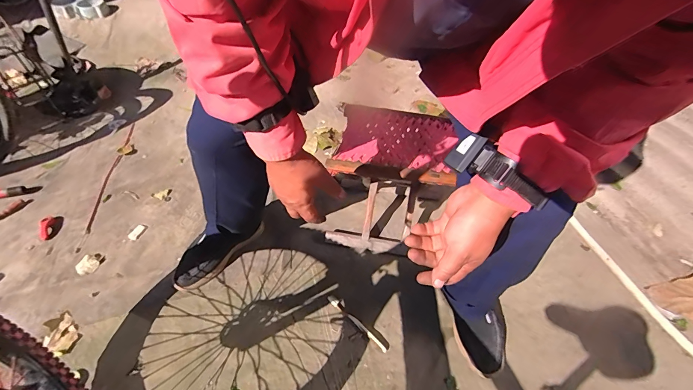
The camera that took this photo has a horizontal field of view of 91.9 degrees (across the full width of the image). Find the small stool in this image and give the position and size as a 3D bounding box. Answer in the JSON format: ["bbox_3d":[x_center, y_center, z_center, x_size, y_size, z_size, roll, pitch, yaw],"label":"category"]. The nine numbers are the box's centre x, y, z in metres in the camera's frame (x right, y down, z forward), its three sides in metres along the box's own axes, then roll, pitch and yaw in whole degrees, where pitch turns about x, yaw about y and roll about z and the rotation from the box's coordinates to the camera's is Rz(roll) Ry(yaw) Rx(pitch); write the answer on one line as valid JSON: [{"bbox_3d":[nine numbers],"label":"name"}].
[{"bbox_3d":[0.114,-0.026,0.903,0.266,0.309,0.255,11,45,9],"label":"small stool"}]

